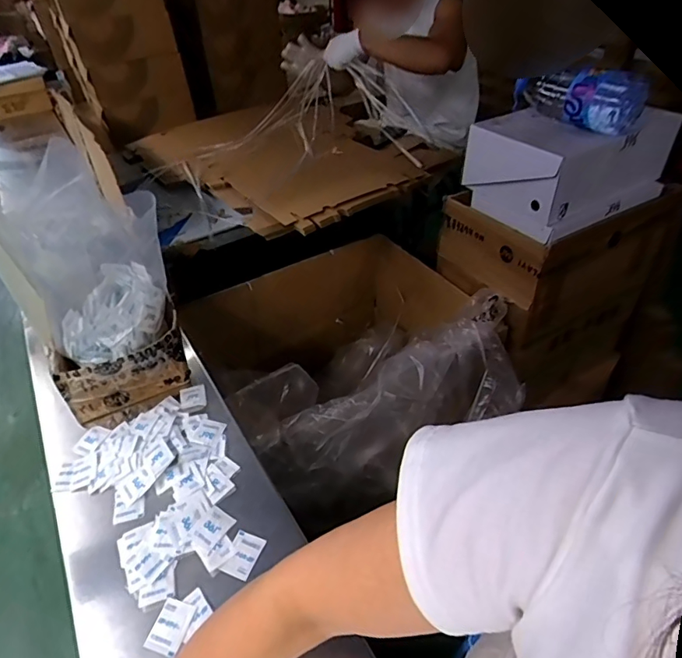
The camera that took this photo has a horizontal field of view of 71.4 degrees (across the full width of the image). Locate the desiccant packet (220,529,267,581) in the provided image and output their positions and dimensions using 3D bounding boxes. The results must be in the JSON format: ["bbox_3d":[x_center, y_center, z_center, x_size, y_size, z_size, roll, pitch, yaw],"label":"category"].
[{"bbox_3d":[-0.107,0.245,0.516,0.033,0.004,0.045,13,46,20],"label":"desiccant packet"}]

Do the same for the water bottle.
[{"bbox_3d":[0.448,-0.468,0.926,0.107,0.097,0.240,-22,45,-17],"label":"water bottle"}]

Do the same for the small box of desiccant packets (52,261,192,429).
[{"bbox_3d":[-0.331,0.011,0.710,0.167,0.113,0.183,-21,45,-15],"label":"small box of desiccant packets"}]

